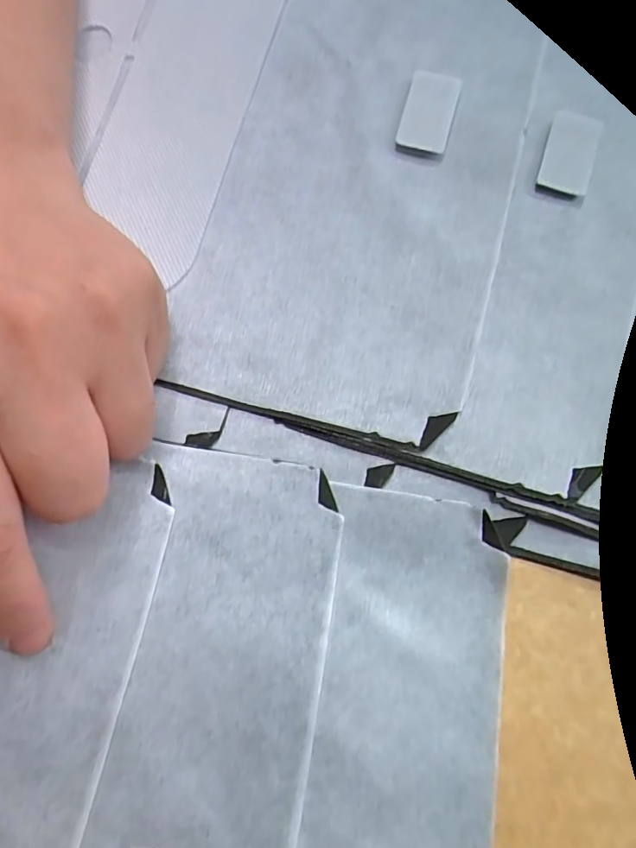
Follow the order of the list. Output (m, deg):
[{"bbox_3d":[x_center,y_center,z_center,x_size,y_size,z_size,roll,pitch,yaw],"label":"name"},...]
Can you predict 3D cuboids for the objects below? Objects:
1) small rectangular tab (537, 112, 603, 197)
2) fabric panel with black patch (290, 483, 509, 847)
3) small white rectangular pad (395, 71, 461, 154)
[{"bbox_3d":[0.095,-0.103,0.196,0.018,0.004,0.035,18,73,3],"label":"small rectangular tab"},{"bbox_3d":[0.016,0.143,0.136,0.054,0.006,0.246,9,72,0],"label":"fabric panel with black patch"},{"bbox_3d":[0.042,-0.119,0.198,0.019,0.004,0.034,17,75,-2],"label":"small white rectangular pad"}]

